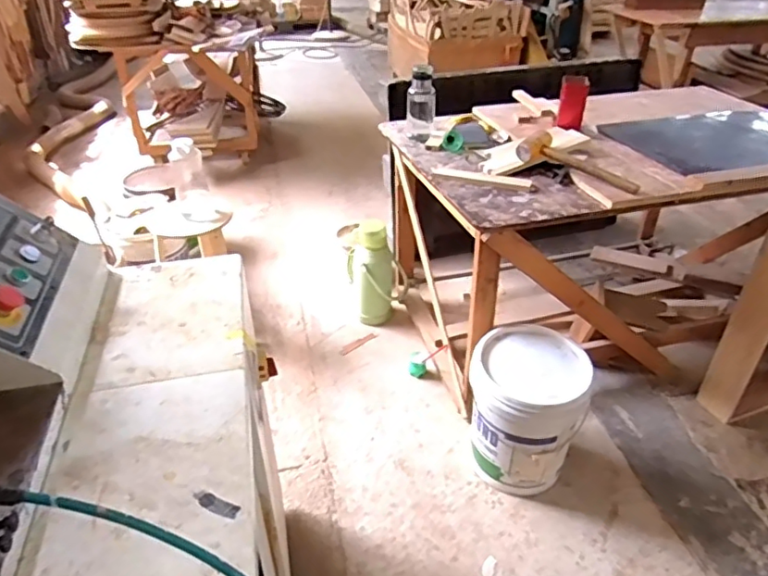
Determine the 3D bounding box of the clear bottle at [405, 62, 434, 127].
[{"bbox_3d":[0.122,-0.619,1.833,0.092,0.182,0.089,5,34,5],"label":"clear bottle"}]

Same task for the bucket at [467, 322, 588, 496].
[{"bbox_3d":[0.384,0.345,1.596,0.308,0.371,0.291,7,35,10],"label":"bucket"}]

